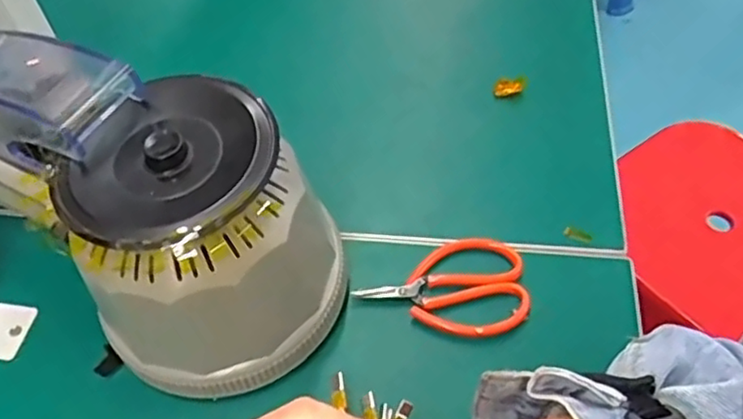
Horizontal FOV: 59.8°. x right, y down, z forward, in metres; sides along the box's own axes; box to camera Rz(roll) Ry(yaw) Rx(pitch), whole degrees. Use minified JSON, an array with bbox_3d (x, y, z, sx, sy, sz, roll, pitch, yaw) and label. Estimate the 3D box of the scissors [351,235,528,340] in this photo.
[{"bbox_3d":[0.050,0.052,0.439,0.111,0.022,0.069,5,55,7],"label":"scissors"}]

